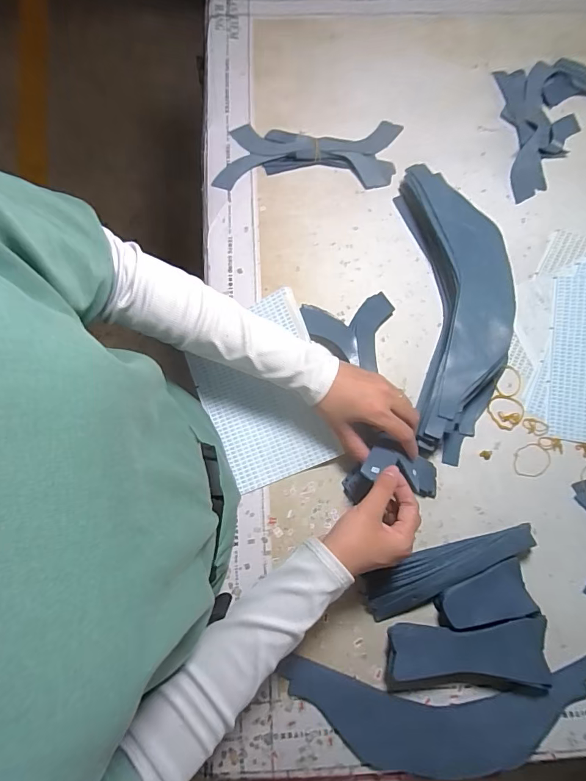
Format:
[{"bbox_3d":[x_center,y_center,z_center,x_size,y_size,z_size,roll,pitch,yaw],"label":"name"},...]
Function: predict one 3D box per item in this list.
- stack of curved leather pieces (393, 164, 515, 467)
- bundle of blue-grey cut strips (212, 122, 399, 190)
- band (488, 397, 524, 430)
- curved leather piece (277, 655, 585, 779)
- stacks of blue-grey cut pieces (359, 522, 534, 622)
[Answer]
[{"bbox_3d":[0.190,-0.101,0.491,0.109,0.058,0.356,-1,77,-1],"label":"stack of curved leather pieces"},{"bbox_3d":[0.020,-0.313,0.551,0.237,0.015,0.092,-1,77,-1],"label":"bundle of blue-grey cut strips"},{"bbox_3d":[0.253,0.024,0.495,0.039,0.004,0.040,0,77,-1],"label":"band"},{"bbox_3d":[0.154,0.319,0.416,0.313,0.015,0.102,-3,77,-2],"label":"curved leather piece"},{"bbox_3d":[0.164,0.186,0.444,0.183,0.027,0.045,-25,79,-6],"label":"stacks of blue-grey cut pieces"}]

